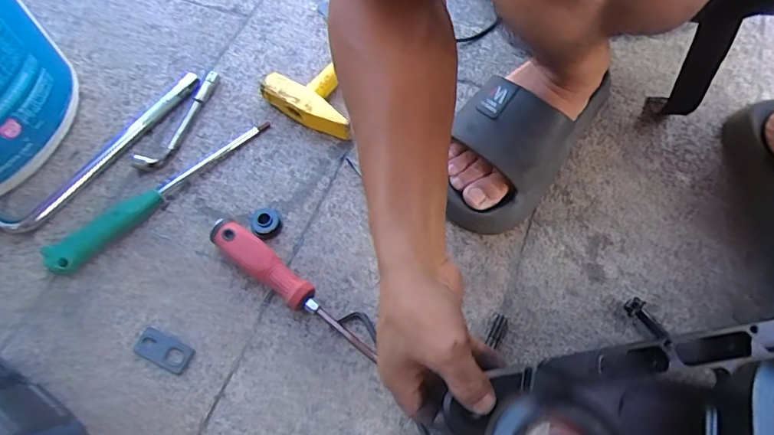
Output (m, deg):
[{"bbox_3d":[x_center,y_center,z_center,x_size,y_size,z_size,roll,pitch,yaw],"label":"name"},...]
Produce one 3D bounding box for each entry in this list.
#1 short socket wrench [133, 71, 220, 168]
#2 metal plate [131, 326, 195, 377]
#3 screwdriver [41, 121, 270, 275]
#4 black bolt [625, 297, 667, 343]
[{"bbox_3d":[-0.230,-0.111,0.522,0.028,0.012,0.140,19,66,11],"label":"short socket wrench"},{"bbox_3d":[-0.198,0.118,0.416,0.050,0.005,0.025,21,66,11],"label":"metal plate"},{"bbox_3d":[-0.228,-0.031,0.480,0.246,0.024,0.032,-41,70,-17],"label":"screwdriver"},{"bbox_3d":[0.228,0.091,0.417,0.015,0.017,0.042,-20,65,-8],"label":"black bolt"}]

